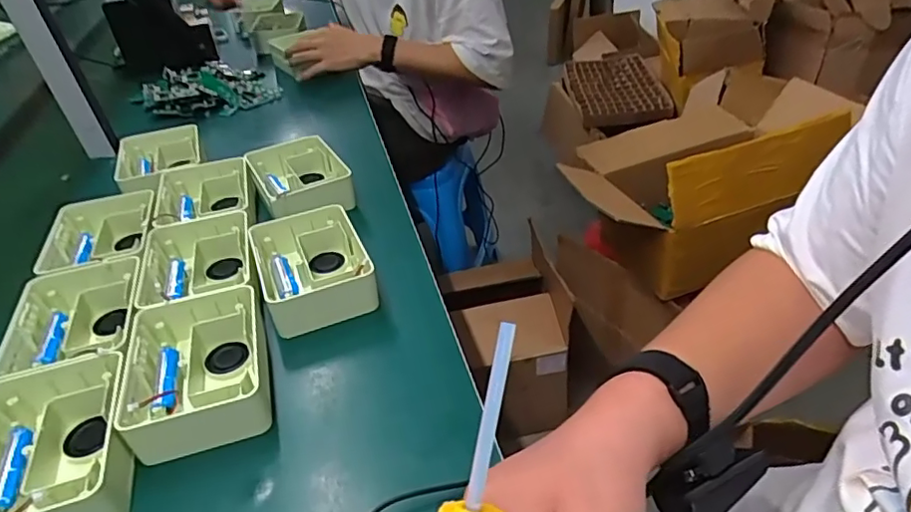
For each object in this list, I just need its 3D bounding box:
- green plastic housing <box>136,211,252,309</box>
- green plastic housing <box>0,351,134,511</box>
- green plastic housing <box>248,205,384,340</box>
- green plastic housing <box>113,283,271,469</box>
[{"bbox_3d":[-0.266,0.014,0.600,0.112,0.047,0.148,-14,38,-14],"label":"green plastic housing"},{"bbox_3d":[-0.304,0.150,0.429,0.110,0.054,0.143,-14,38,-13],"label":"green plastic housing"},{"bbox_3d":[-0.149,0.015,0.597,0.101,0.056,0.142,-17,38,-17],"label":"green plastic housing"},{"bbox_3d":[-0.219,0.098,0.491,0.116,0.052,0.146,-14,38,-13],"label":"green plastic housing"}]

